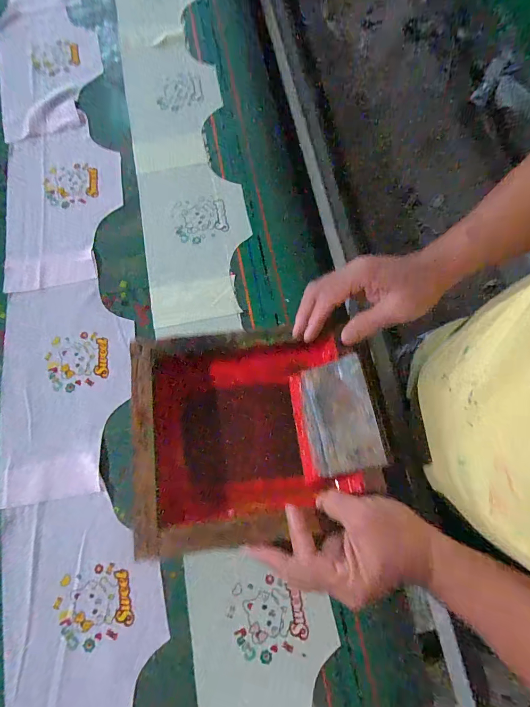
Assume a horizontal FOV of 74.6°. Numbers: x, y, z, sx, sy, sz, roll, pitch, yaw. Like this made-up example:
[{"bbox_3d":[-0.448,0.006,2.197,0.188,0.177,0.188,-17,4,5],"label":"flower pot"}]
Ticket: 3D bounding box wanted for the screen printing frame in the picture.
[{"bbox_3d":[-0.009,0.078,0.379,0.252,0.055,0.218,-9,74,-3],"label":"screen printing frame"}]

